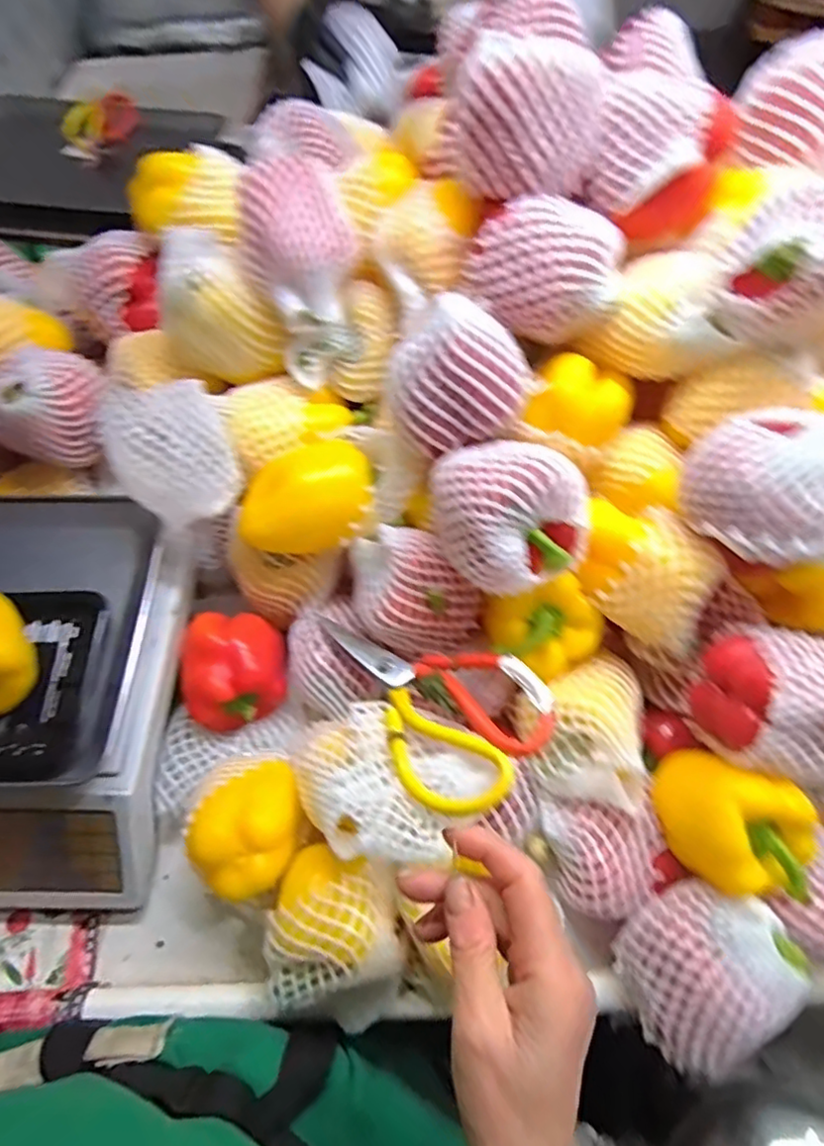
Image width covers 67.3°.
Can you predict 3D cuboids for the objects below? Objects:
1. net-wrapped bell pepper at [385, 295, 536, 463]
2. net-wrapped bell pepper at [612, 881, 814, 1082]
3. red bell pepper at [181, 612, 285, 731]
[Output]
[{"bbox_3d":[0.035,-0.138,0.439,0.095,0.075,0.069,-19,62,-12],"label":"net-wrapped bell pepper"},{"bbox_3d":[0.187,0.256,0.391,0.095,0.070,0.094,-39,67,-21],"label":"net-wrapped bell pepper"},{"bbox_3d":[-0.150,0.083,0.527,0.081,0.069,0.081,0,59,-1],"label":"red bell pepper"}]

